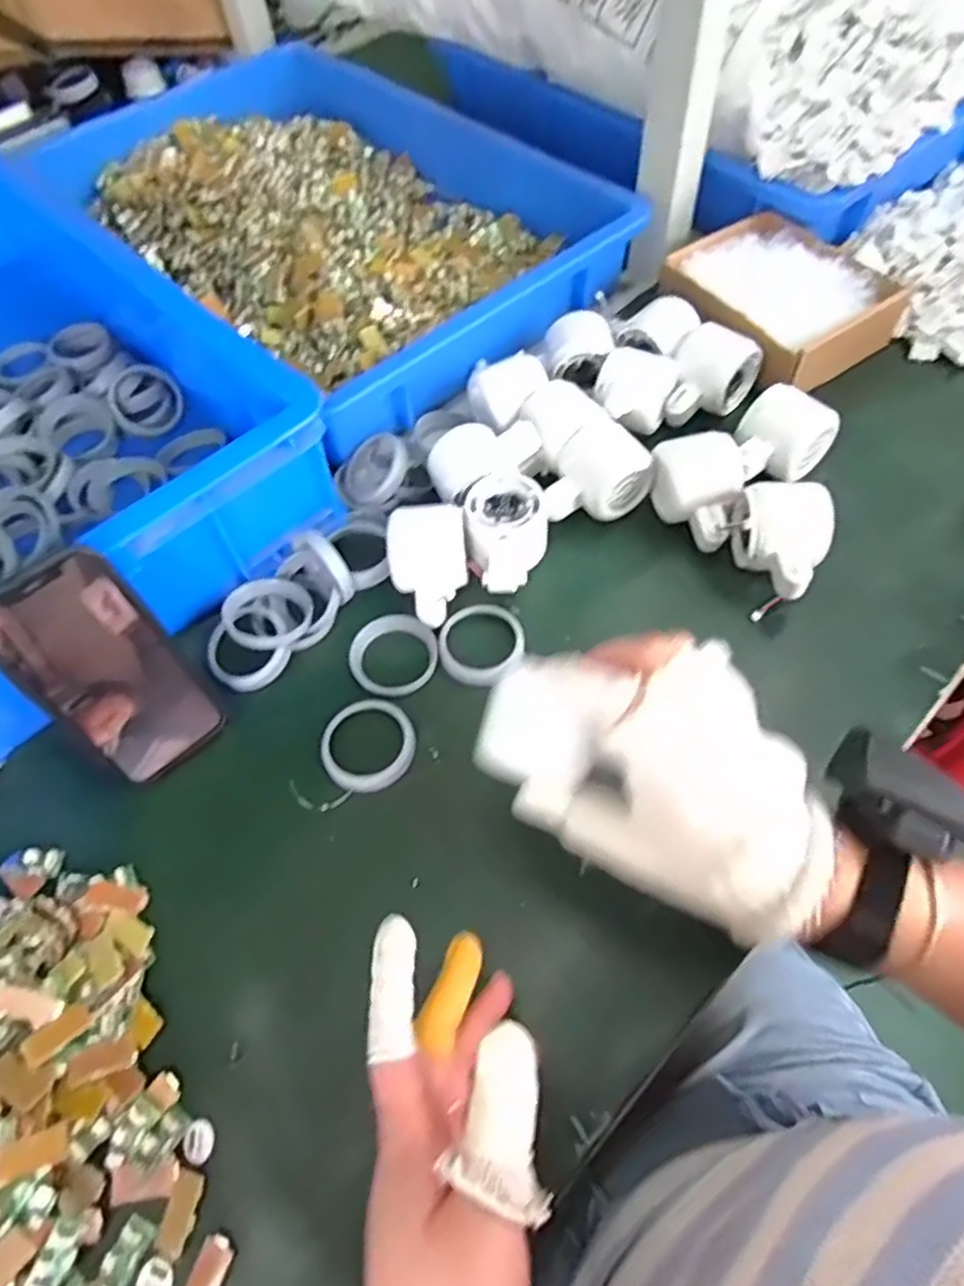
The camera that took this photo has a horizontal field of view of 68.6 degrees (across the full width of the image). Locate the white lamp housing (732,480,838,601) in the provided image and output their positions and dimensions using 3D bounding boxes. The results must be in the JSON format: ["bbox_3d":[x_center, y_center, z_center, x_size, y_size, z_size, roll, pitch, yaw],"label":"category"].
[{"bbox_3d":[0.201,-0.068,0.479,0.062,0.055,0.080,17,62,13],"label":"white lamp housing"}]

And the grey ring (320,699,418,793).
[{"bbox_3d":[-0.072,0.065,0.452,0.059,0.005,0.059,-2,59,3],"label":"grey ring"}]

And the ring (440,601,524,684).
[{"bbox_3d":[0.000,0.001,0.483,0.059,0.008,0.061,-2,59,3],"label":"ring"}]

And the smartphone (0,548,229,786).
[{"bbox_3d":[-0.215,0.019,0.413,0.072,0.147,0.009,-39,40,-19],"label":"smartphone"}]

